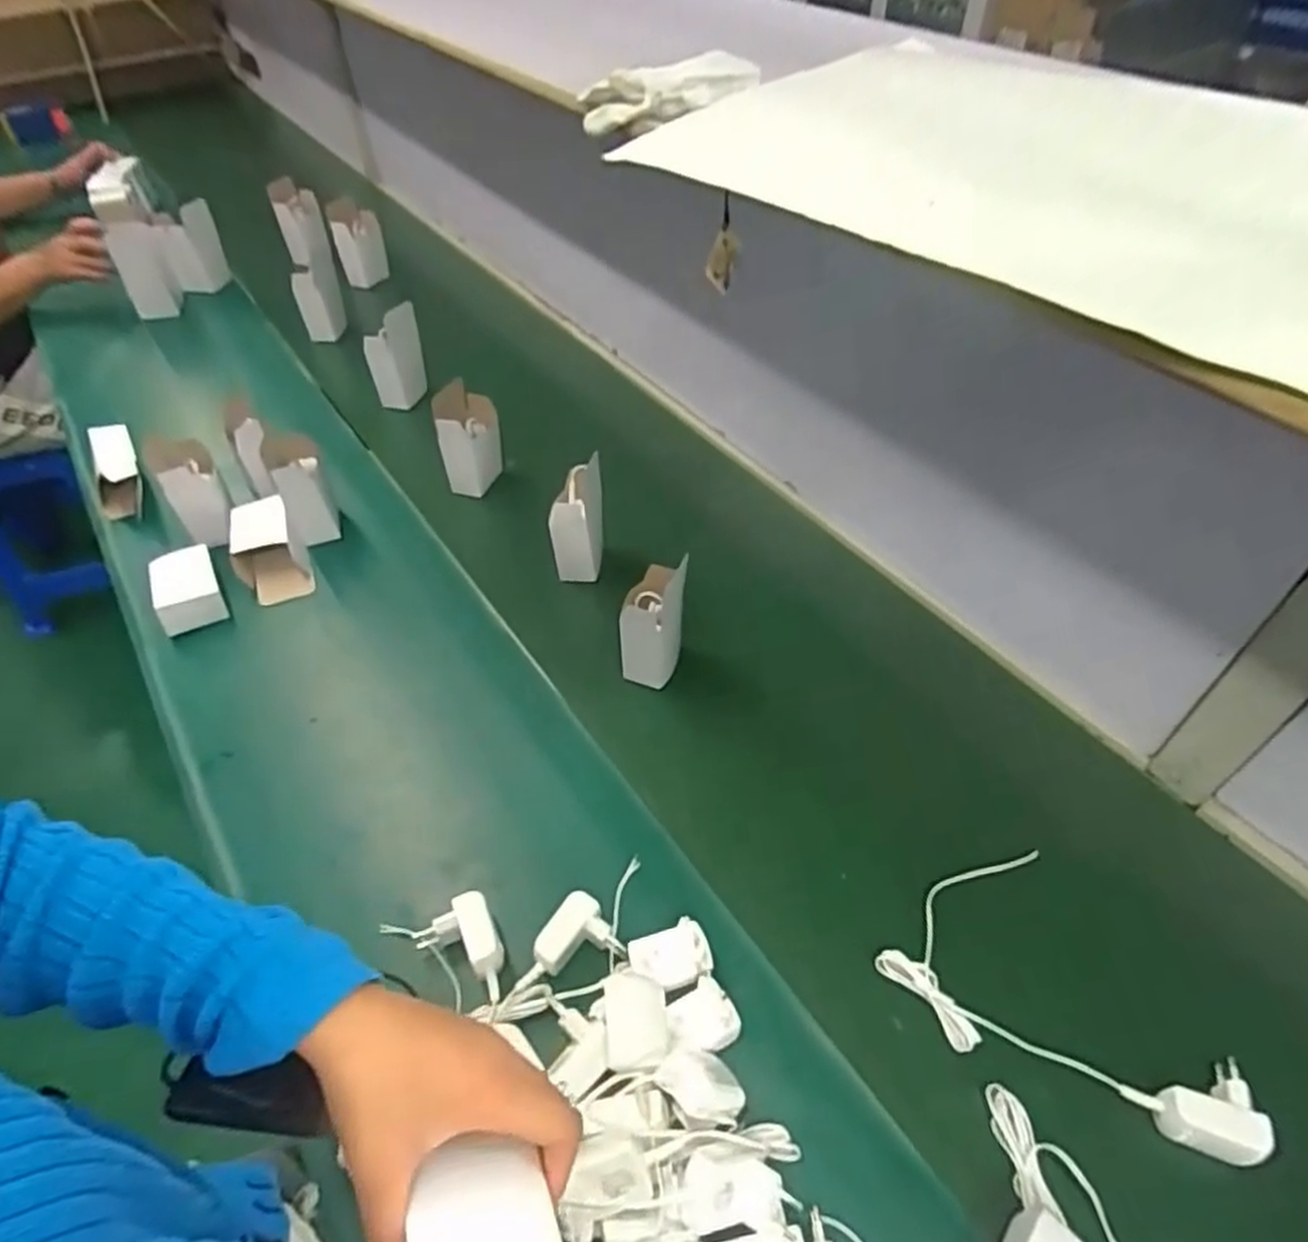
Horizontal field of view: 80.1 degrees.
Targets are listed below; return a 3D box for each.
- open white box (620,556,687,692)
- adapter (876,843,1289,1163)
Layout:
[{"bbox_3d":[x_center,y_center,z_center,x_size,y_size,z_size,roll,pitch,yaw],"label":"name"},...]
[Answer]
[{"bbox_3d":[-0.001,0.008,0.787,0.055,0.130,0.056,8,50,9],"label":"open white box"},{"bbox_3d":[0.303,0.294,0.575,0.167,0.026,0.244,-26,53,-19],"label":"adapter"}]

